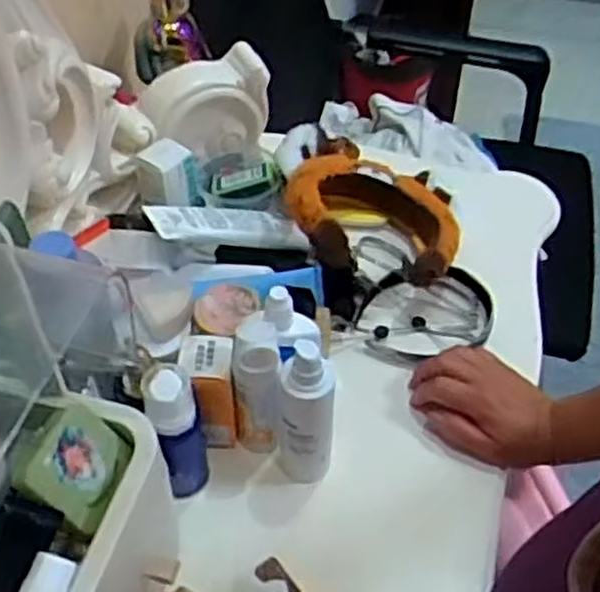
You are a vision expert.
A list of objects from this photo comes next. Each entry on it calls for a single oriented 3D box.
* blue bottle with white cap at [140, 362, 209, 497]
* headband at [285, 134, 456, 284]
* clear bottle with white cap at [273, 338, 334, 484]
[{"bbox_3d":[-0.094,0.104,0.617,0.035,0.128,0.044,-10,49,-8],"label":"blue bottle with white cap"},{"bbox_3d":[0.071,-0.080,0.824,0.168,0.058,0.195,27,37,-4],"label":"headband"},{"bbox_3d":[0.004,0.097,0.629,0.046,0.178,0.040,-4,48,-2],"label":"clear bottle with white cap"}]

